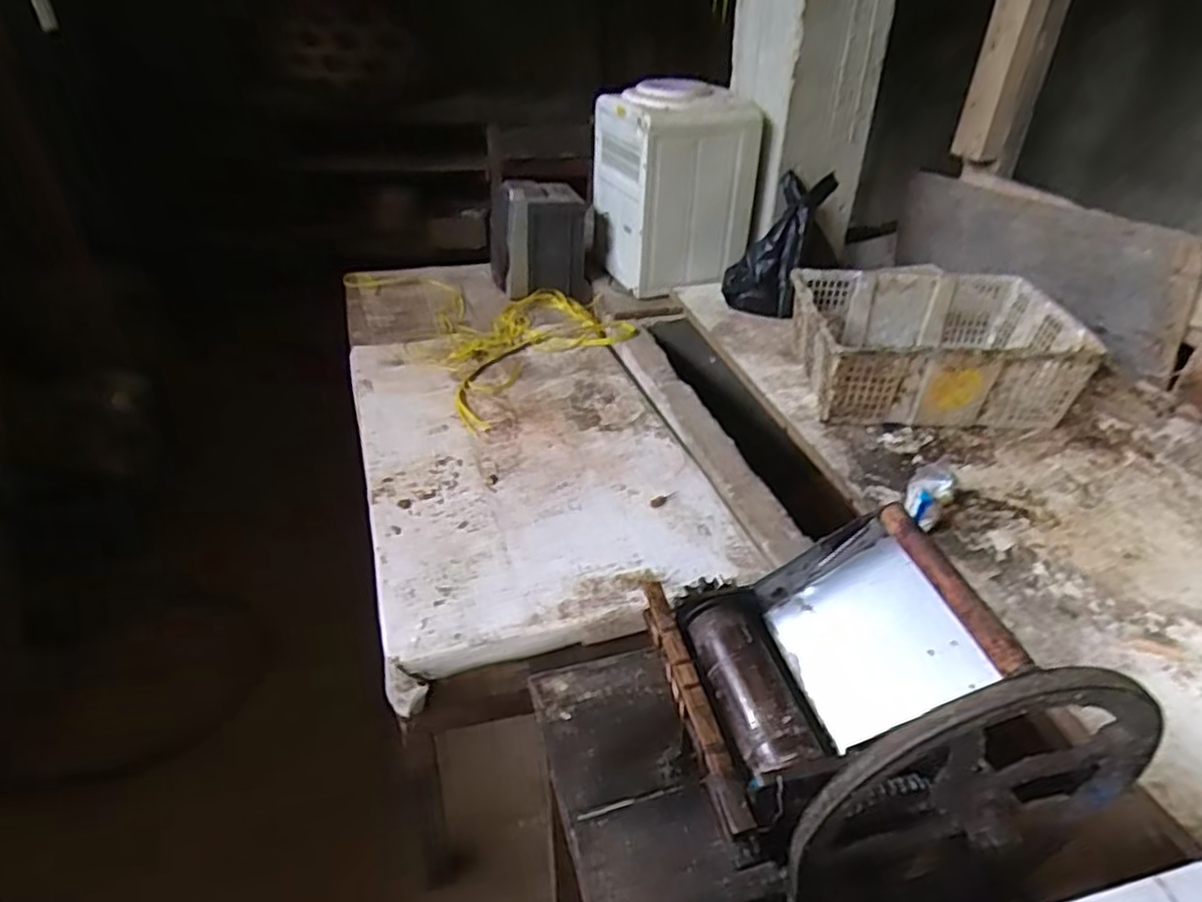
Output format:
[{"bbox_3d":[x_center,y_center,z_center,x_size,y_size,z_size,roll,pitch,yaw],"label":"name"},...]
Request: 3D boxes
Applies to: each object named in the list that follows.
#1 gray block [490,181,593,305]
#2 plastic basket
[{"bbox_3d":[-0.152,-0.558,1.808,0.263,0.251,0.247,-1,35,-3],"label":"gray block"},{"bbox_3d":[0.625,-0.198,1.343,0.465,0.181,0.327,1,35,0],"label":"plastic basket"}]

